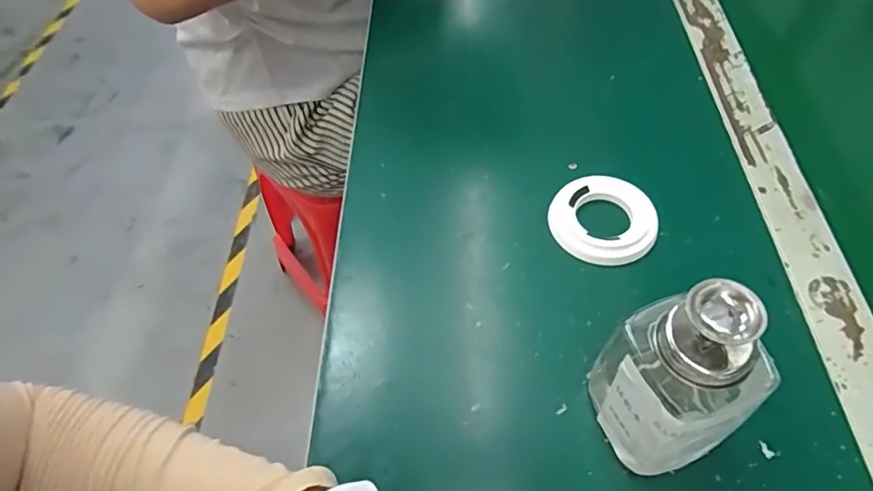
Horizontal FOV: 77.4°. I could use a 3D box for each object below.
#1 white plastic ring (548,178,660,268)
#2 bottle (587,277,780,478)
[{"bbox_3d":[0.115,-0.020,0.381,0.069,0.012,0.070,-1,54,1],"label":"white plastic ring"},{"bbox_3d":[0.111,0.065,0.254,0.047,0.121,0.059,-30,59,-18],"label":"bottle"}]

